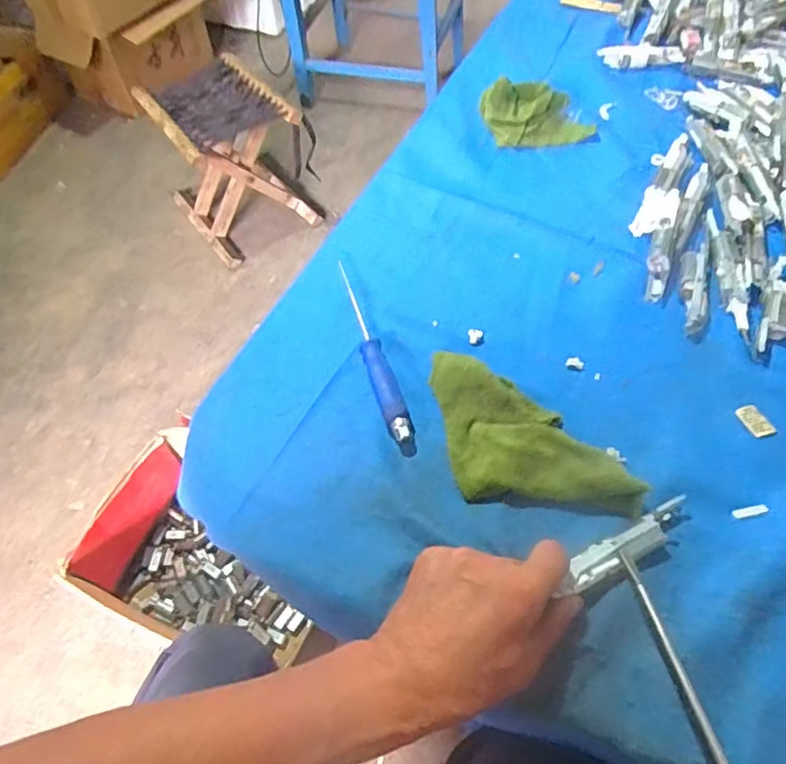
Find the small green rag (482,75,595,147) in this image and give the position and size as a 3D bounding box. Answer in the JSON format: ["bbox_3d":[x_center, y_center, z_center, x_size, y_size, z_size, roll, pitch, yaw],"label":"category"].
[{"bbox_3d":[0.151,-0.279,0.616,0.114,0.042,0.059,-1,56,5],"label":"small green rag"}]

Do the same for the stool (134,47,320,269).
[{"bbox_3d":[-0.375,-0.523,1.399,0.282,0.302,0.306,-35,60,-17],"label":"stool"}]

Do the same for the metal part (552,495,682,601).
[{"bbox_3d":[0.149,0.103,0.375,0.102,0.015,0.023,-27,58,-20],"label":"metal part"}]

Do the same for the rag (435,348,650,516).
[{"bbox_3d":[0.084,0.048,0.413,0.168,0.029,0.081,32,64,23],"label":"rag"}]

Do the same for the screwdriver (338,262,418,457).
[{"bbox_3d":[-0.017,-0.023,0.474,0.019,0.016,0.184,-18,56,-7],"label":"screwdriver"}]

